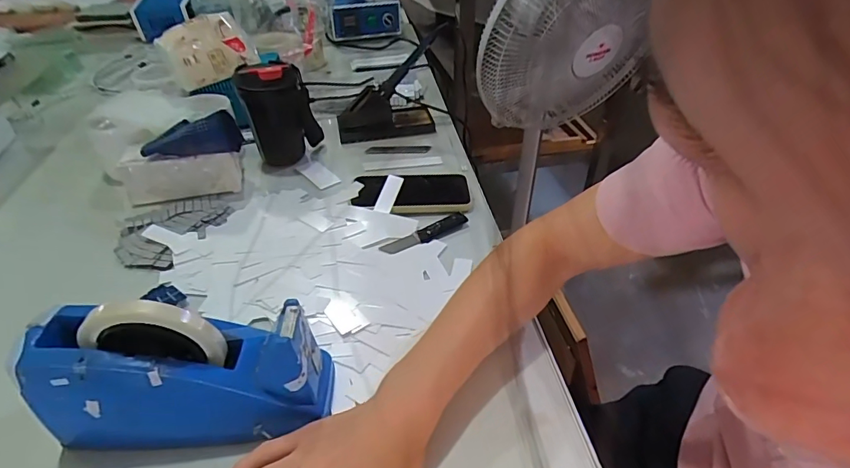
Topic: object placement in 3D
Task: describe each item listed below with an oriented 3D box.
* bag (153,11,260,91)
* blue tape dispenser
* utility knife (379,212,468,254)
[{"bbox_3d":[-0.327,-0.279,0.711,0.131,0.087,0.036,-23,44,-23],"label":"bag"},{"bbox_3d":[-0.186,0.101,0.362,0.201,0.127,0.063,-4,40,-2],"label":"blue tape dispenser"},{"bbox_3d":[0.001,-0.001,0.575,0.118,0.007,0.022,-25,45,-25],"label":"utility knife"}]

